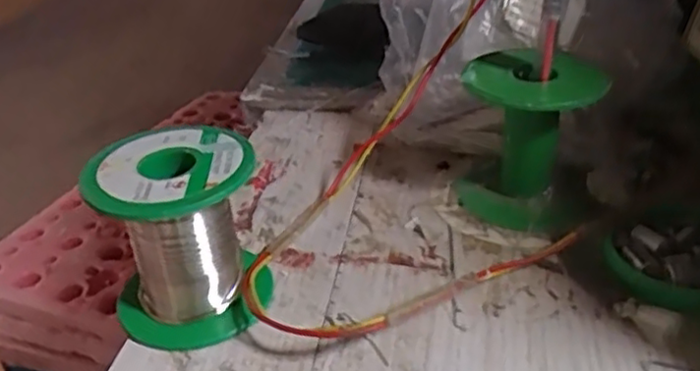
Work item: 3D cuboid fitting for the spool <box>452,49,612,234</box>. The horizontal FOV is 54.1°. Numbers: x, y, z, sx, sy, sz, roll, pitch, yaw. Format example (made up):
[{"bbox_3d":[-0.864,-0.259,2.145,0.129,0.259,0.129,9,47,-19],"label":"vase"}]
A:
[{"bbox_3d":[0.088,-0.025,0.346,0.063,0.075,0.063,-3,32,2],"label":"spool"}]

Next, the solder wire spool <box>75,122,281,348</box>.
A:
[{"bbox_3d":[-0.070,0.023,0.291,0.065,0.073,0.065,-3,32,2],"label":"solder wire spool"}]

